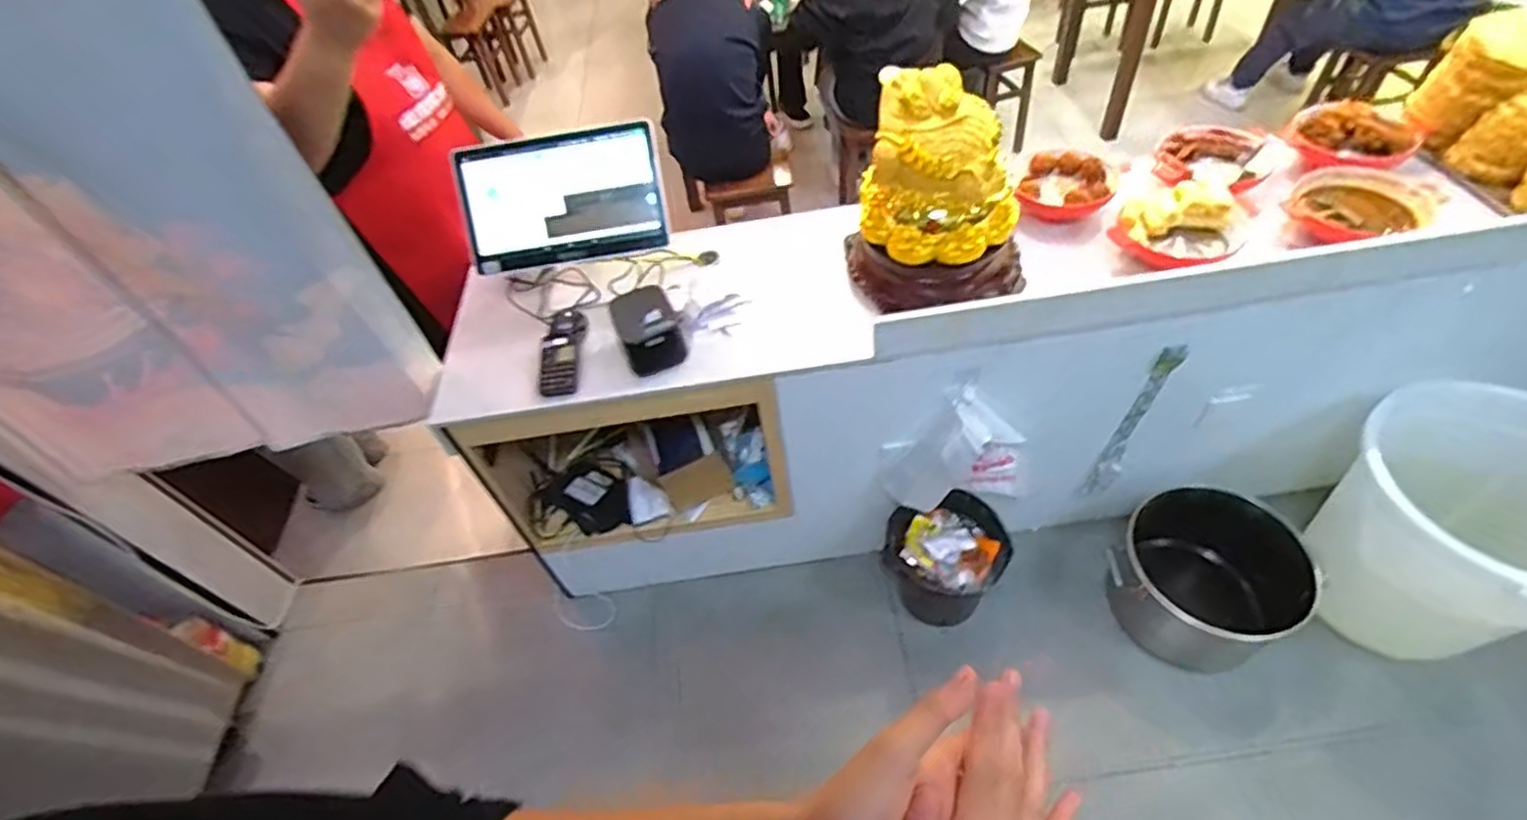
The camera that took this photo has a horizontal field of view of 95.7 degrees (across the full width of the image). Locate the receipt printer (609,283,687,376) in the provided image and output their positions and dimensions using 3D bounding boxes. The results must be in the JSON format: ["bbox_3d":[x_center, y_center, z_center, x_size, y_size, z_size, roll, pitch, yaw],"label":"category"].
[{"bbox_3d":[-0.217,-0.154,1.294,0.108,0.128,0.142,-19,48,-13],"label":"receipt printer"}]

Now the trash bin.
[{"bbox_3d":[0.409,0.361,1.598,0.251,0.293,0.226,7,47,11],"label":"trash bin"}]

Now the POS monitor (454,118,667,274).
[{"bbox_3d":[-0.376,-0.396,1.308,0.372,0.239,0.063,-10,21,-3],"label":"POS monitor"}]

